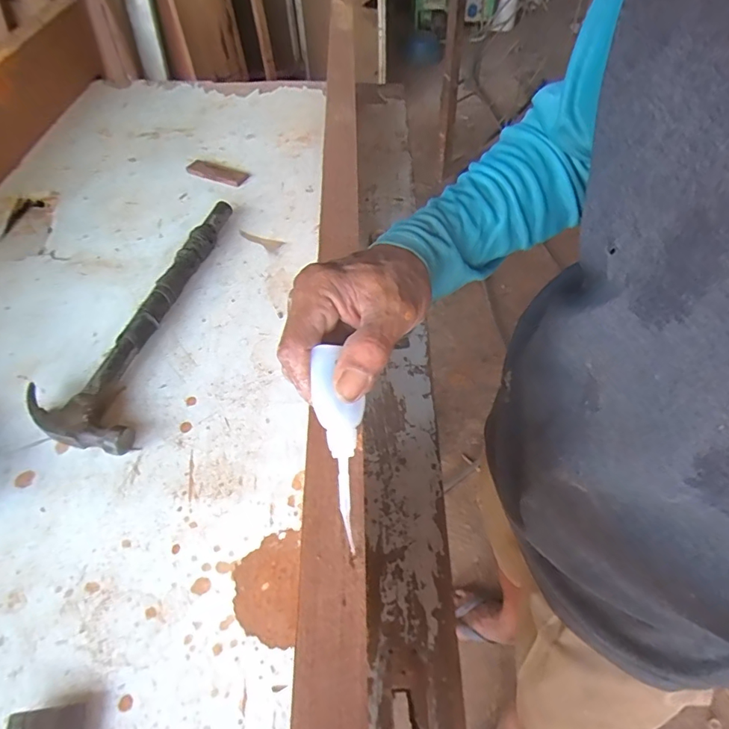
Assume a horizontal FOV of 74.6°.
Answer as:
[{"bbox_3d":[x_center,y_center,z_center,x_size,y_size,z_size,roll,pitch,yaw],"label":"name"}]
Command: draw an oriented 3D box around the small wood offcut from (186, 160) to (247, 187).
[{"bbox_3d":[-0.207,-0.271,0.674,0.093,0.004,0.032,24,58,17],"label":"small wood offcut"}]

